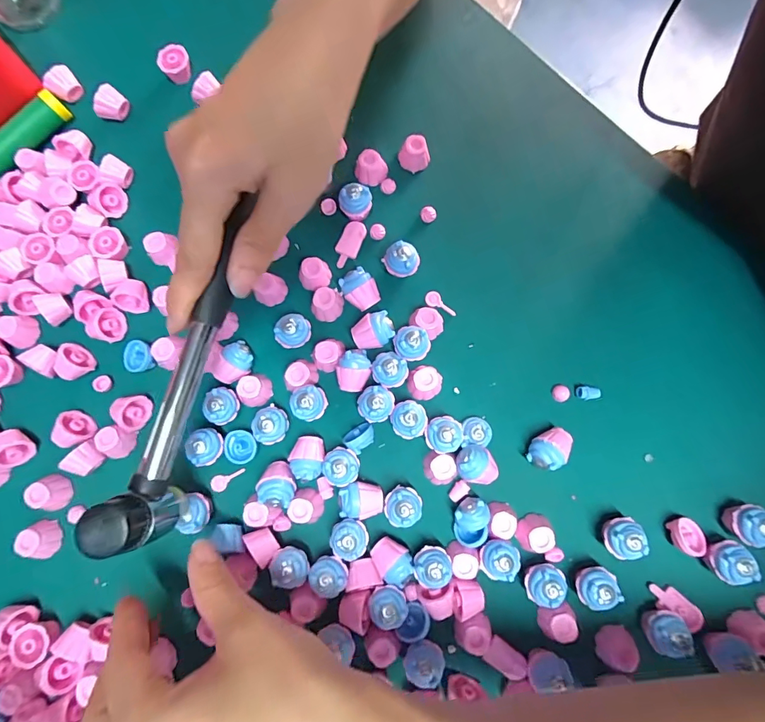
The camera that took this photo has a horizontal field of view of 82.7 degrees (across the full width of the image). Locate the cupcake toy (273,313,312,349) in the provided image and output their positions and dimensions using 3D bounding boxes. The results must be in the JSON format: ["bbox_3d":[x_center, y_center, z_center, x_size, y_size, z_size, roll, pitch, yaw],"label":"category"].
[{"bbox_3d":[-0.053,-0.017,0.259,0.020,0.022,0.020,2,78,-1],"label":"cupcake toy"}]

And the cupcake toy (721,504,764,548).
[{"bbox_3d":[0.196,0.088,0.233,0.016,0.022,0.020,9,78,1],"label":"cupcake toy"}]

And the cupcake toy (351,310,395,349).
[{"bbox_3d":[-0.006,-0.017,0.259,0.024,0.016,0.020,-21,79,-6],"label":"cupcake toy"}]

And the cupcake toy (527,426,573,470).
[{"bbox_3d":[0.094,0.050,0.247,0.025,0.019,0.019,-30,80,-7],"label":"cupcake toy"}]

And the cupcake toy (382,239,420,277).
[{"bbox_3d":[0.011,-0.060,0.265,0.021,0.022,0.019,14,78,2],"label":"cupcake toy"}]

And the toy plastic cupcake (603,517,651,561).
[{"bbox_3d":[0.128,0.095,0.235,0.017,0.024,0.020,-4,78,-2],"label":"toy plastic cupcake"}]

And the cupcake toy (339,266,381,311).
[{"bbox_3d":[-0.013,-0.043,0.264,0.019,0.016,0.023,-32,80,-8],"label":"cupcake toy"}]

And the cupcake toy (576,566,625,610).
[{"bbox_3d":[0.112,0.119,0.231,0.019,0.022,0.020,0,78,-1],"label":"cupcake toy"}]

